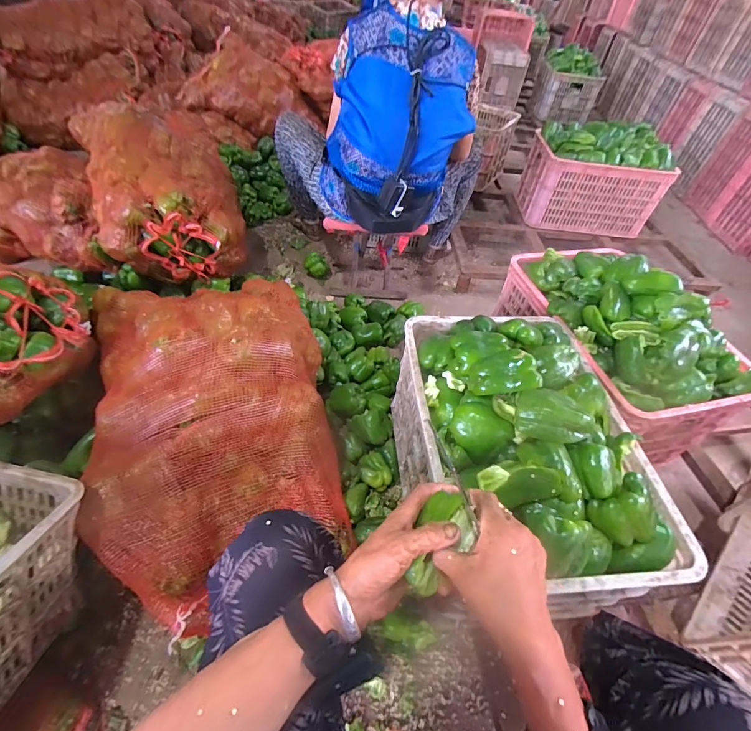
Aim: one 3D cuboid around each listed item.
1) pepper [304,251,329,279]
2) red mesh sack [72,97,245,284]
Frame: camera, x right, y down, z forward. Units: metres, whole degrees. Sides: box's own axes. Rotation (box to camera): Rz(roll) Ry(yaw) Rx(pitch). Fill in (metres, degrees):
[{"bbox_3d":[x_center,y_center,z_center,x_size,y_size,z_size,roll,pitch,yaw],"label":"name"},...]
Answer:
[{"bbox_3d":[-0.222,-0.378,1.461,0.087,0.094,0.077,-4,49,-8],"label":"pepper"},{"bbox_3d":[-0.666,-0.555,1.202,0.387,0.334,0.684,-20,53,-20],"label":"red mesh sack"}]

